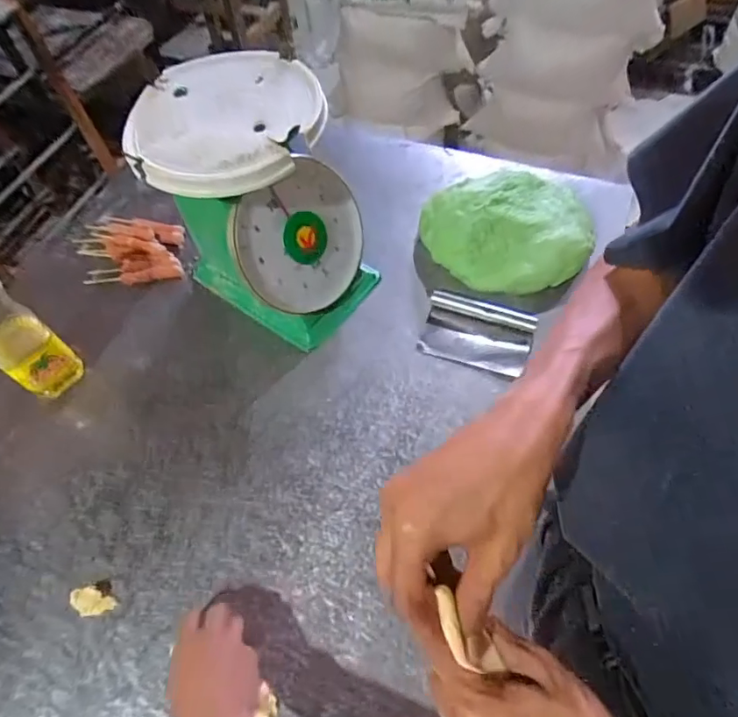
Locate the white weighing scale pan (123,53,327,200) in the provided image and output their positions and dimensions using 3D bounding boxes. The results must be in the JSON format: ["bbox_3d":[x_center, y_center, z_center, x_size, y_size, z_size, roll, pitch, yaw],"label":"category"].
[{"bbox_3d":[-0.161,-0.275,0.579,0.219,0.035,0.215,-4,58,2],"label":"white weighing scale pan"}]

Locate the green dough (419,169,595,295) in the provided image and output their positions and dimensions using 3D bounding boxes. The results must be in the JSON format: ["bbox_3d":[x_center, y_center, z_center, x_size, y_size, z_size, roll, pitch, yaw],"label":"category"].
[{"bbox_3d":[0.214,-0.196,0.773,0.240,0.073,0.211,-25,61,-12],"label":"green dough"}]

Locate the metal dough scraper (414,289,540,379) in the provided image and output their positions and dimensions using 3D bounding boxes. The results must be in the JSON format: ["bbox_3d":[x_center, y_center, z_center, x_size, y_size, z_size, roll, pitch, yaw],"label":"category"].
[{"bbox_3d":[0.151,-0.037,0.715,0.148,0.015,0.106,17,62,12],"label":"metal dough scraper"}]

